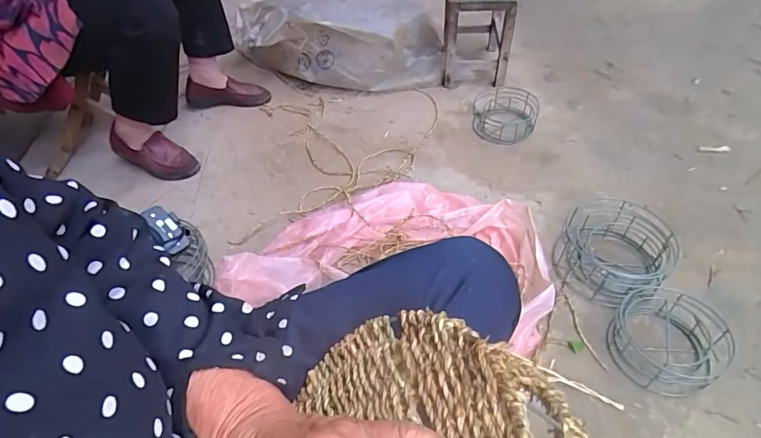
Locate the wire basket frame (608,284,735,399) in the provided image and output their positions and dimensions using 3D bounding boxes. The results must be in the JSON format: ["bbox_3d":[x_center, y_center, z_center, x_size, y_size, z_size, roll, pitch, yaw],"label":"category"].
[{"bbox_3d":[0.523,0.220,0.805,0.189,0.066,0.191,27,54,26],"label":"wire basket frame"}]

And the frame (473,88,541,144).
[{"bbox_3d":[0.367,-0.312,1.321,0.180,0.060,0.201,3,48,7],"label":"frame"}]

